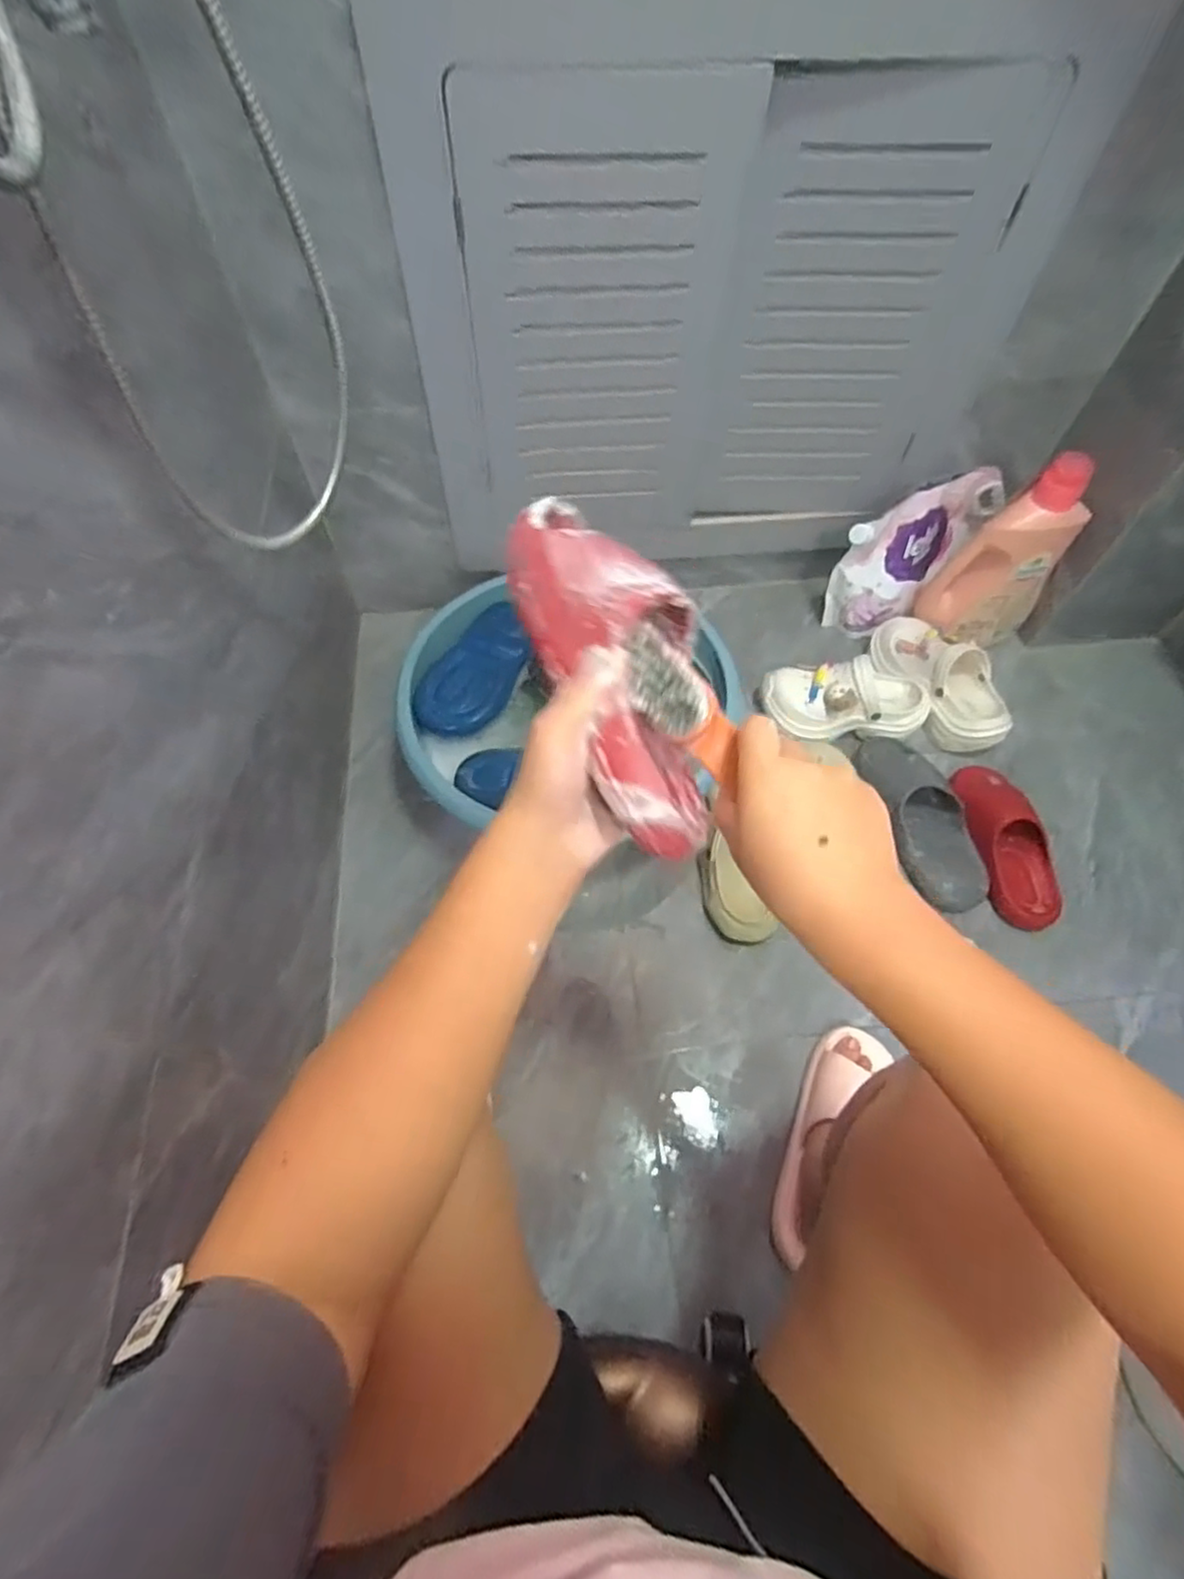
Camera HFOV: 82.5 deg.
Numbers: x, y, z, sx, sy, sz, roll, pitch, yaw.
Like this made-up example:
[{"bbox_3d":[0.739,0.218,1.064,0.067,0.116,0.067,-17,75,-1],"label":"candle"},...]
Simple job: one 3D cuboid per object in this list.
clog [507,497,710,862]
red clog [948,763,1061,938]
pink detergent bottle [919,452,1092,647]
[{"bbox_3d":[0.018,-0.075,0.394,0.098,0.063,0.228,-15,81,-9],"label":"clog"},{"bbox_3d":[0.582,0.069,0.949,0.098,0.064,0.245,-12,61,-8],"label":"red clog"},{"bbox_3d":[0.641,-0.353,1.045,0.180,0.286,0.091,-16,62,-10],"label":"pink detergent bottle"}]

